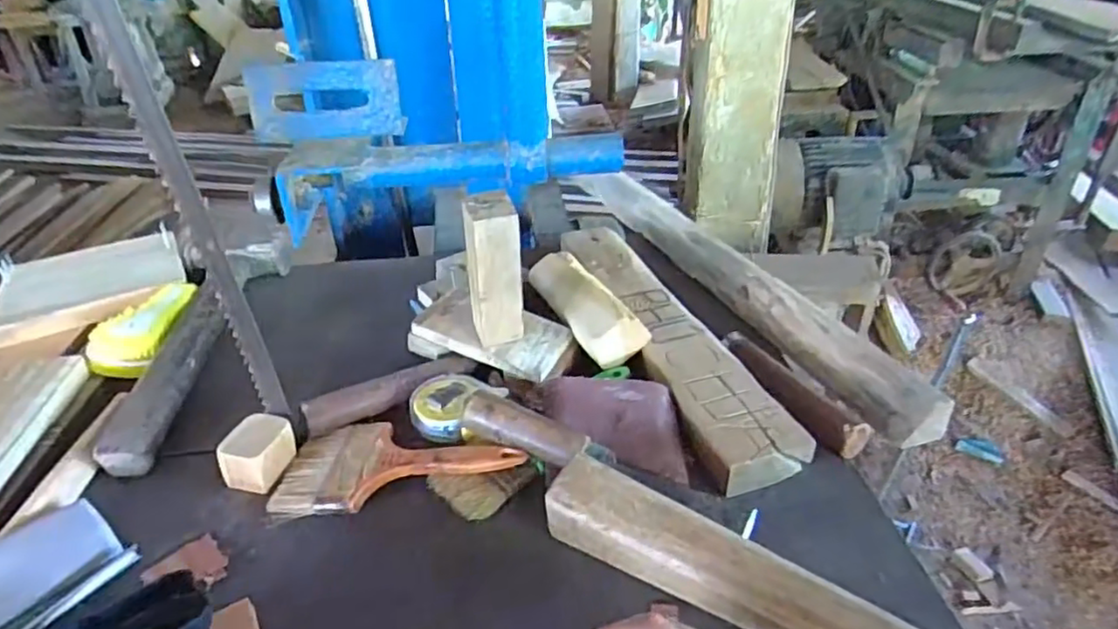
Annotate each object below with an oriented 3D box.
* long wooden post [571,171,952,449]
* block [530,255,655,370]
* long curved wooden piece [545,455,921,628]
[{"bbox_3d":[0.168,-0.067,0.765,0.045,0.049,0.639,-15,35,-19],"label":"long wooden post"},{"bbox_3d":[0.020,-0.018,0.651,0.057,0.040,0.178,-16,35,-21],"label":"block"},{"bbox_3d":[0.147,0.175,0.374,0.347,0.040,0.045,20,39,30],"label":"long curved wooden piece"}]

